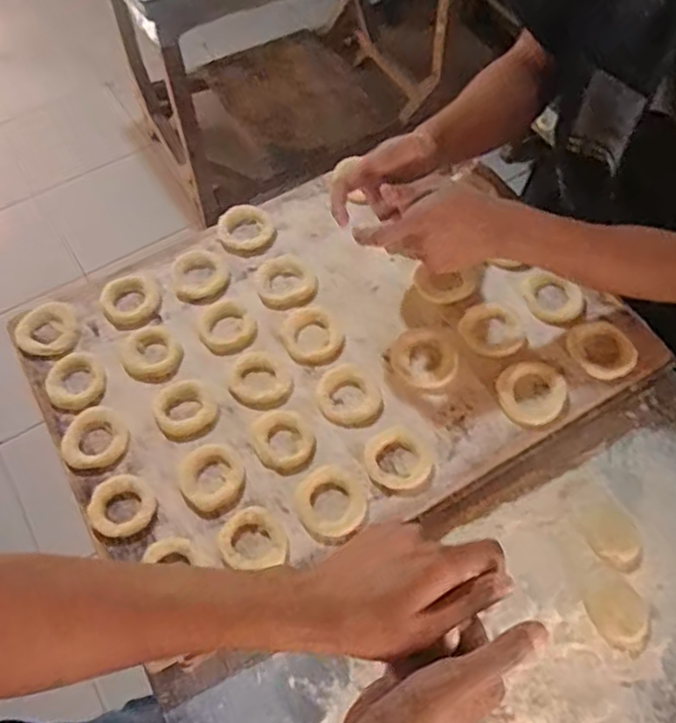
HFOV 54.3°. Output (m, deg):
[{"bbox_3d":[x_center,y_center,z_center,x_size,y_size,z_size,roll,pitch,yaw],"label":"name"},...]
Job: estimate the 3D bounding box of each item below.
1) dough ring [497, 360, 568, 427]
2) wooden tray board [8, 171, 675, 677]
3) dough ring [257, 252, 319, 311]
[{"bbox_3d":[0.203,0.032,0.689,0.070,0.008,0.068,0,60,1],"label":"dough ring"},{"bbox_3d":[-0.019,-0.022,0.729,0.572,0.026,0.422,-27,63,-14],"label":"wooden tray board"},{"bbox_3d":[-0.061,-0.091,0.770,0.068,0.014,0.079,-21,62,-10],"label":"dough ring"}]

